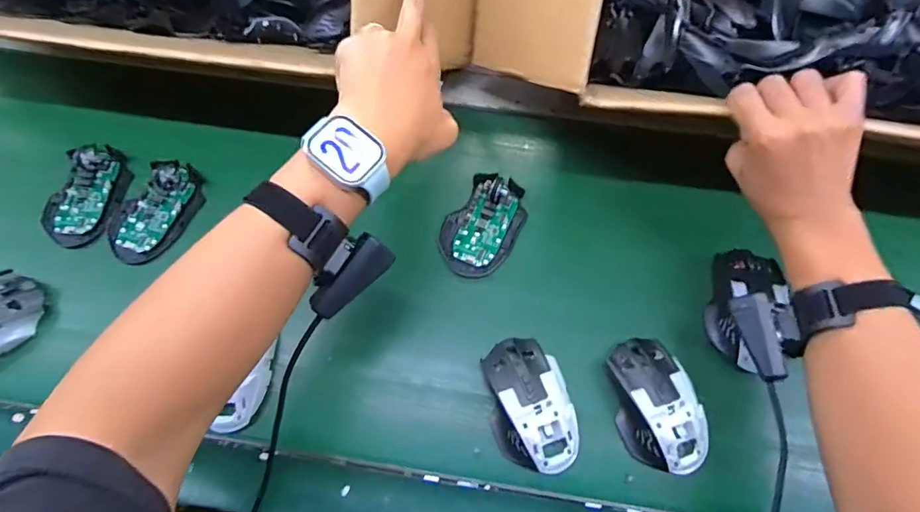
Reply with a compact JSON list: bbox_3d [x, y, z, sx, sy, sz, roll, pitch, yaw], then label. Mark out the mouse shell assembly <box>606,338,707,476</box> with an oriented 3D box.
[{"bbox_3d":[0.174,0.130,0.436,0.068,0.032,0.114,-7,67,-3],"label":"mouse shell assembly"}]

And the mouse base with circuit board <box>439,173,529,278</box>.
[{"bbox_3d":[0.025,-0.033,0.513,0.071,0.017,0.111,26,70,11],"label":"mouse base with circuit board"}]

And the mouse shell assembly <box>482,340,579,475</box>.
[{"bbox_3d":[0.062,0.128,0.433,0.067,0.029,0.114,-12,67,-5],"label":"mouse shell assembly"}]

